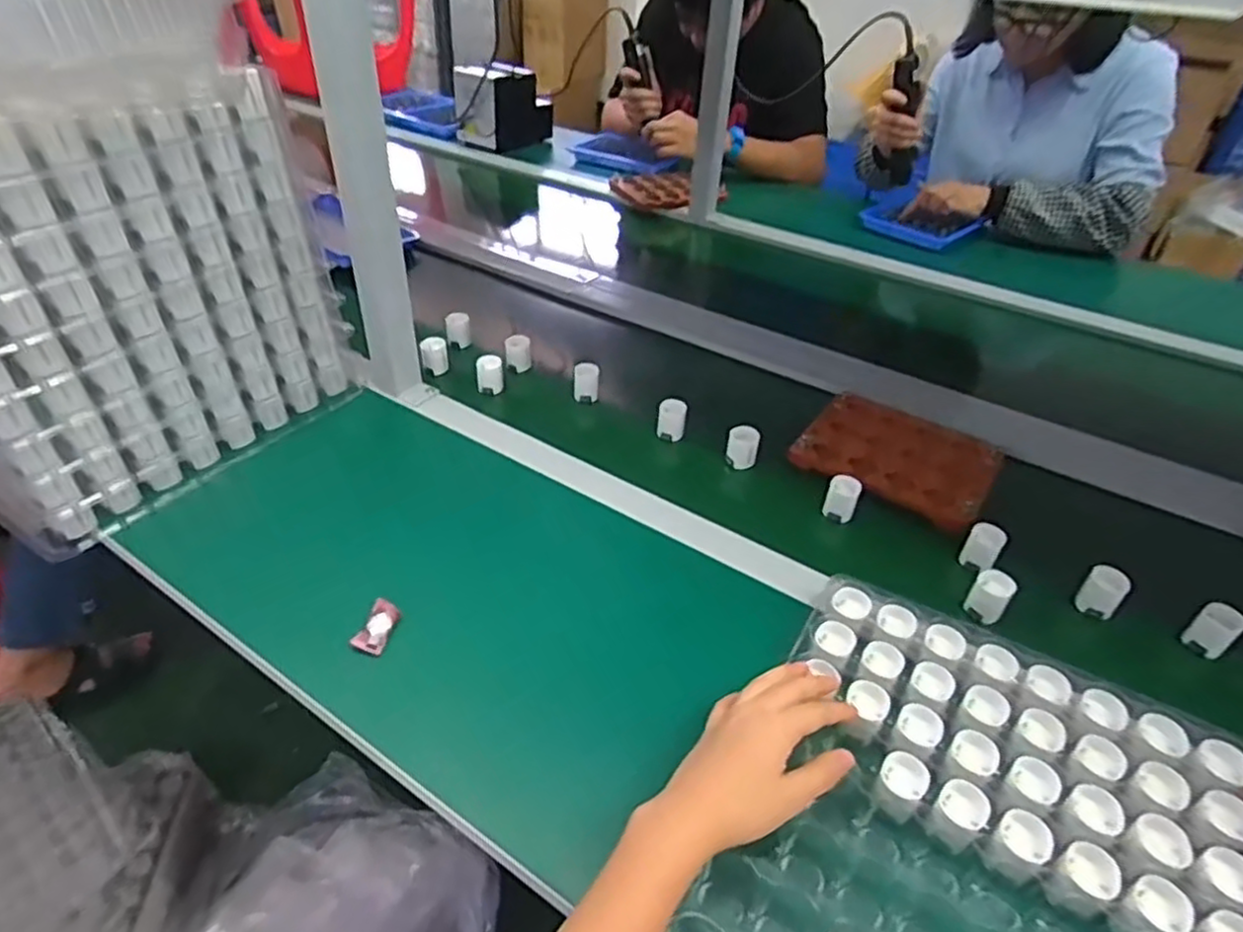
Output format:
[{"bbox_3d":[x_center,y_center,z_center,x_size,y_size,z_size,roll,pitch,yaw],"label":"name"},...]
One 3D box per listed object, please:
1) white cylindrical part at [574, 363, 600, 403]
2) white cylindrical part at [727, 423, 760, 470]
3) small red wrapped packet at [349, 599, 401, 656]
[{"bbox_3d":[-0.041,-0.098,0.846,0.028,0.044,0.026,1,40,-1],"label":"white cylindrical part"},{"bbox_3d":[0.129,-0.021,0.760,0.032,0.041,0.028,11,41,11],"label":"white cylindrical part"},{"bbox_3d":[-0.195,0.127,0.571,0.027,0.010,0.050,10,41,9],"label":"small red wrapped packet"}]

